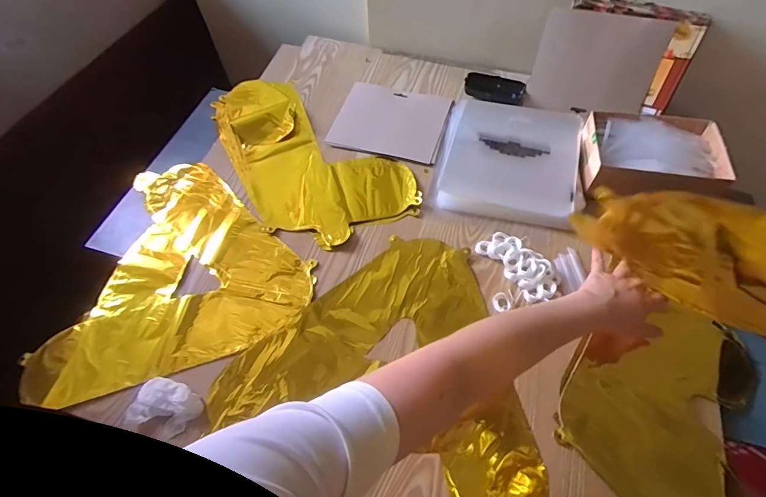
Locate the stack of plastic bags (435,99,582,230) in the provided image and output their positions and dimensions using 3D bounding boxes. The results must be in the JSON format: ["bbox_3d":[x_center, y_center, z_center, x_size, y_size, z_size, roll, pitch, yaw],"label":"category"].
[{"bbox_3d":[0.204,-0.147,0.665,0.217,0.039,0.224,10,59,9],"label":"stack of plastic bags"}]

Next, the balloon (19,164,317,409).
[{"bbox_3d":[-0.304,0.015,0.613,0.372,0.021,0.365,-11,58,-4],"label":"balloon"}]

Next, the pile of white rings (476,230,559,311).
[{"bbox_3d":[0.188,0.025,0.573,0.096,0.021,0.116,-12,58,-5],"label":"pile of white rings"}]

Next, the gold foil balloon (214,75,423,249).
[{"bbox_3d":[-0.148,-0.167,0.709,0.229,0.022,0.422,-33,62,-16],"label":"gold foil balloon"}]

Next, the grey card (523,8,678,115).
[{"bbox_3d":[0.362,-0.312,0.698,0.190,0.154,0.008,13,37,10],"label":"grey card"}]

